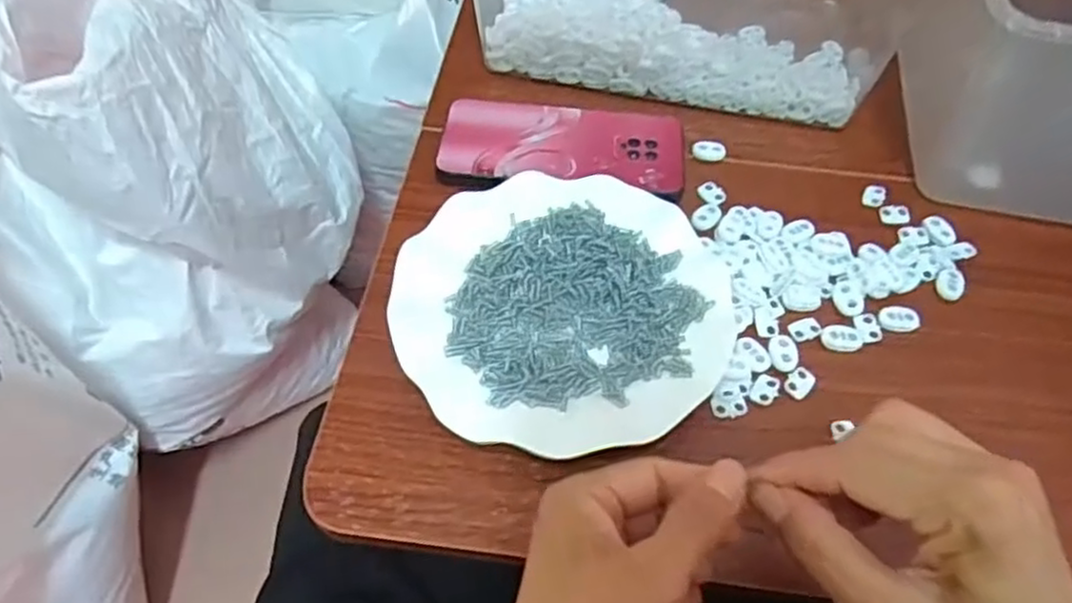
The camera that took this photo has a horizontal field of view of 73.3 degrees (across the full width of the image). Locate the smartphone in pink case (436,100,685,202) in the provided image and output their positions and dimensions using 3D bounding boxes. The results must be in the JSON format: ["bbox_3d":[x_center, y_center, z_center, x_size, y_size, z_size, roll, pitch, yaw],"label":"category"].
[{"bbox_3d":[0.018,-0.105,0.490,0.162,0.011,0.080,4,55,1],"label":"smartphone in pink case"}]

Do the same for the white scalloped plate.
[{"bbox_3d":[0.015,0.000,0.406,0.185,0.017,0.178,1,55,-1],"label":"white scalloped plate"}]

